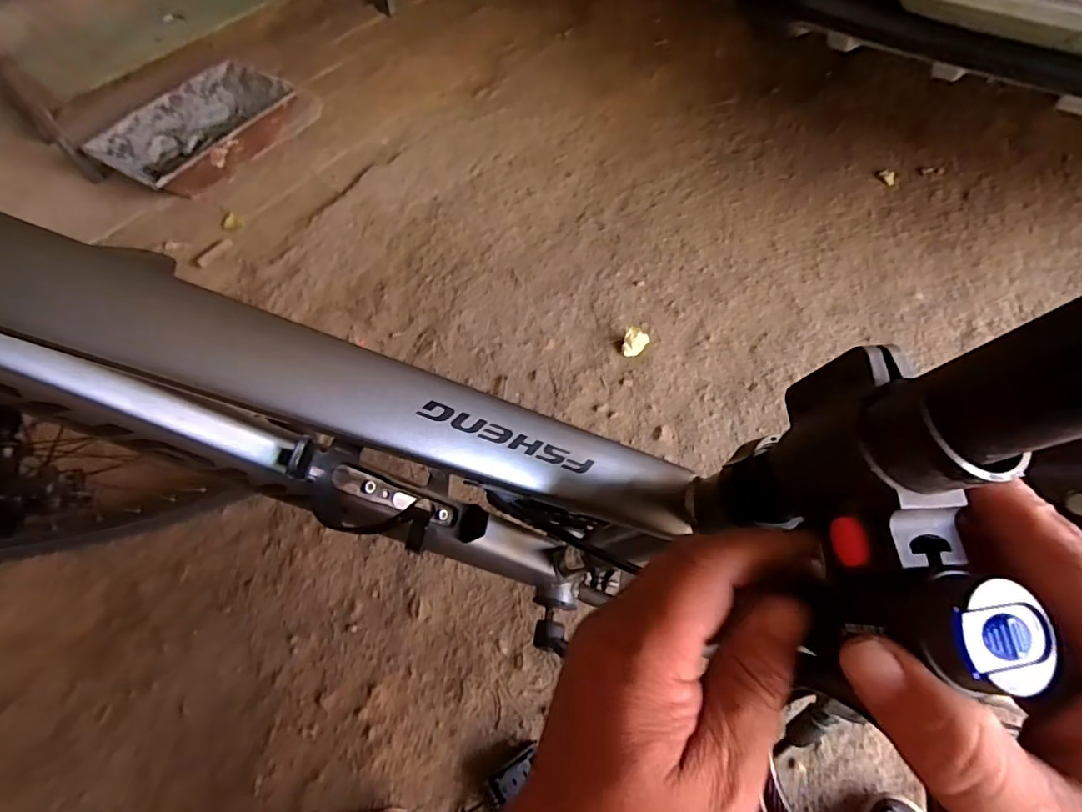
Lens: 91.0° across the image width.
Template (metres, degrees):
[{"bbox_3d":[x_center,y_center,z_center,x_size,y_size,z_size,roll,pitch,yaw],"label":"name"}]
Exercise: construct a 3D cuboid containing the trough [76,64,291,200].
[{"bbox_3d":[-0.823,-0.665,1.327,0.238,0.129,0.449,31,65,20],"label":"trough"}]

